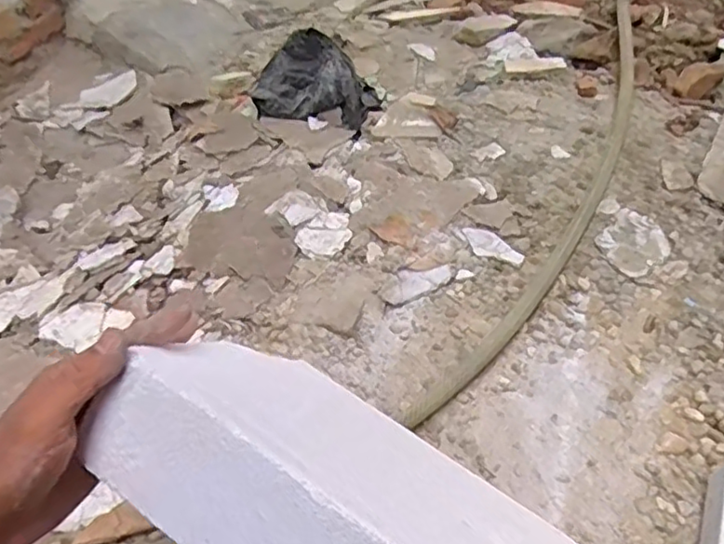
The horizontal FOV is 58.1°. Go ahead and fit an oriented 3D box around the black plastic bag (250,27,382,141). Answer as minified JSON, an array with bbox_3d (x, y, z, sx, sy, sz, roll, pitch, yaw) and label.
[{"bbox_3d":[-0.079,-0.317,1.074,0.210,0.093,0.146,9,49,11],"label":"black plastic bag"}]

